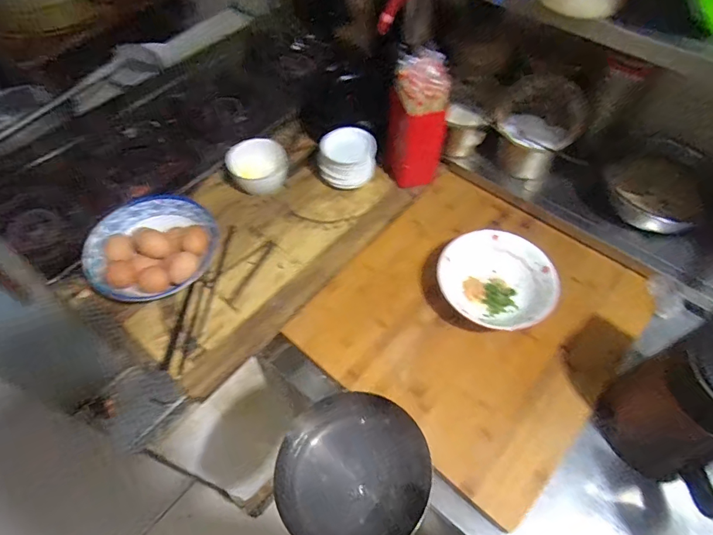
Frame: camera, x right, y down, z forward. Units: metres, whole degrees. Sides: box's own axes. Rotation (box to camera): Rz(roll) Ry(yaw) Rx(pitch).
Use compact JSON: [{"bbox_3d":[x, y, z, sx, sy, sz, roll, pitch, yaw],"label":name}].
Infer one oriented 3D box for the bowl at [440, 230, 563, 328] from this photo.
[{"bbox_3d":[0.223,0.030,0.736,0.184,0.061,0.177,26,61,17],"label":"bowl"}]

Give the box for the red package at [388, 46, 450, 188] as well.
[{"bbox_3d":[0.105,-0.249,0.801,0.100,0.217,0.111,6,57,4],"label":"red package"}]

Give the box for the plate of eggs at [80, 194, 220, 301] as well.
[{"bbox_3d":[-0.322,-0.025,0.738,0.200,0.071,0.180,-5,56,-3],"label":"plate of eggs"}]

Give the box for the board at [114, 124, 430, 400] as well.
[{"bbox_3d":[-0.169,-0.056,0.800,0.313,0.030,0.517,37,64,22],"label":"board"}]

